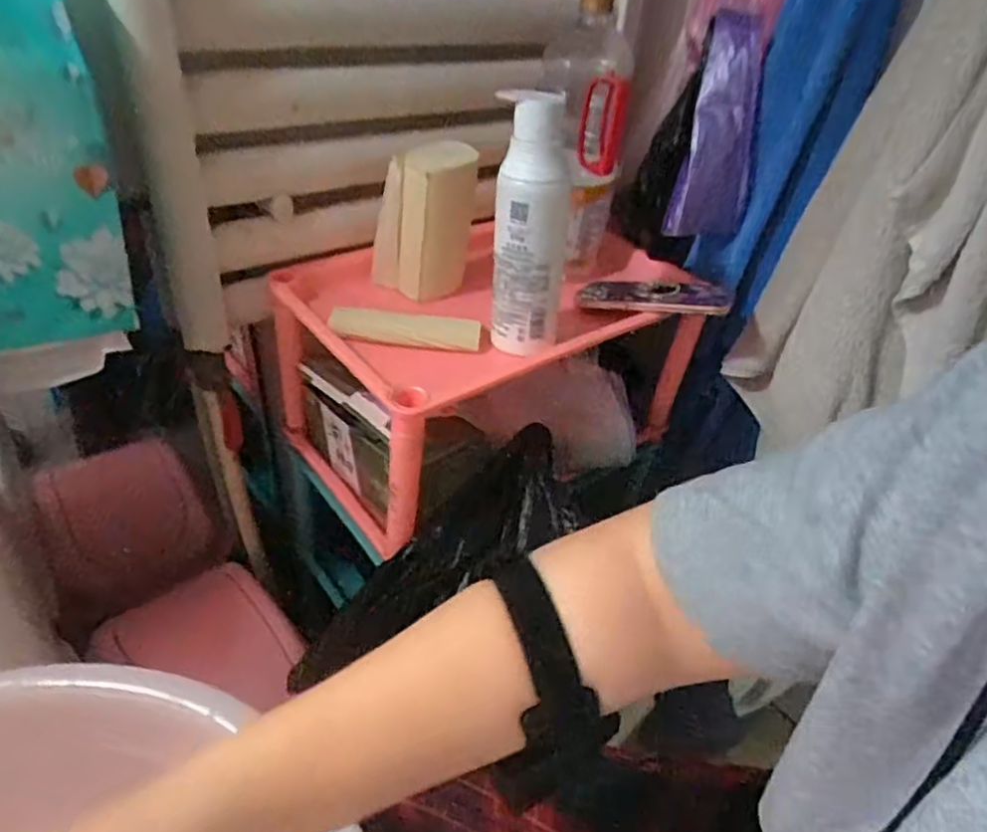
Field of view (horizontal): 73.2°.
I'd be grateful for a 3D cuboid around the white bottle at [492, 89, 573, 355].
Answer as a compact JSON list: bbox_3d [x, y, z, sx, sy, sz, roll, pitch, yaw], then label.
[{"bbox_3d":[0.034,-0.169,0.608,0.069,0.219,0.058,3,38,-4],"label":"white bottle"}]

